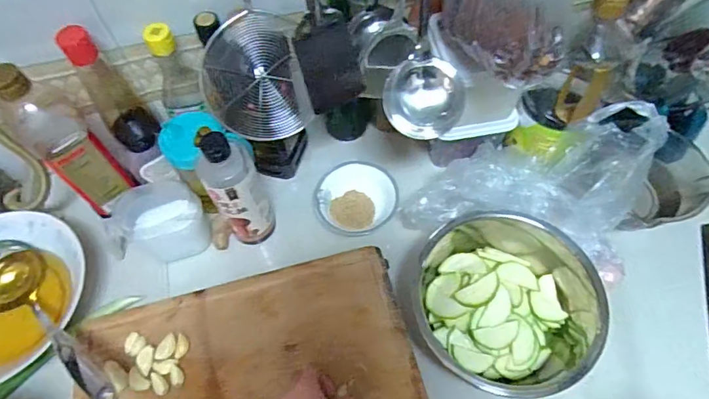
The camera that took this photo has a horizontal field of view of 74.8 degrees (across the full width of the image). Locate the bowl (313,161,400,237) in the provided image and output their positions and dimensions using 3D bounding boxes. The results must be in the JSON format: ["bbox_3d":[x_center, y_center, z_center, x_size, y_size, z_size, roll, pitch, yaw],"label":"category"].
[{"bbox_3d":[0.000,-0.004,0.707,0.119,0.053,0.112,-1,60,2],"label":"bowl"}]

